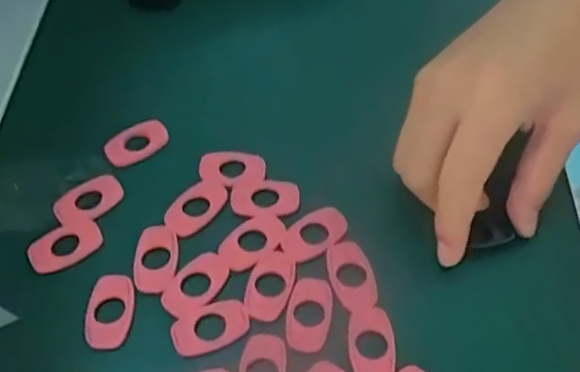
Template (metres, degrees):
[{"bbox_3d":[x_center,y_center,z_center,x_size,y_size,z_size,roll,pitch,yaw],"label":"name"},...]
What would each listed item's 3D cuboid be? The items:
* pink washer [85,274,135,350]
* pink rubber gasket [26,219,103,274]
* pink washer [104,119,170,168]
[{"bbox_3d":[-0.077,0.053,0.271,0.019,0.004,0.032,-1,54,0],"label":"pink washer"},{"bbox_3d":[-0.104,0.027,0.292,0.033,0.006,0.019,-25,58,-17],"label":"pink rubber gasket"},{"bbox_3d":[-0.080,-0.023,0.329,0.034,0.009,0.017,-36,61,-23],"label":"pink washer"}]

